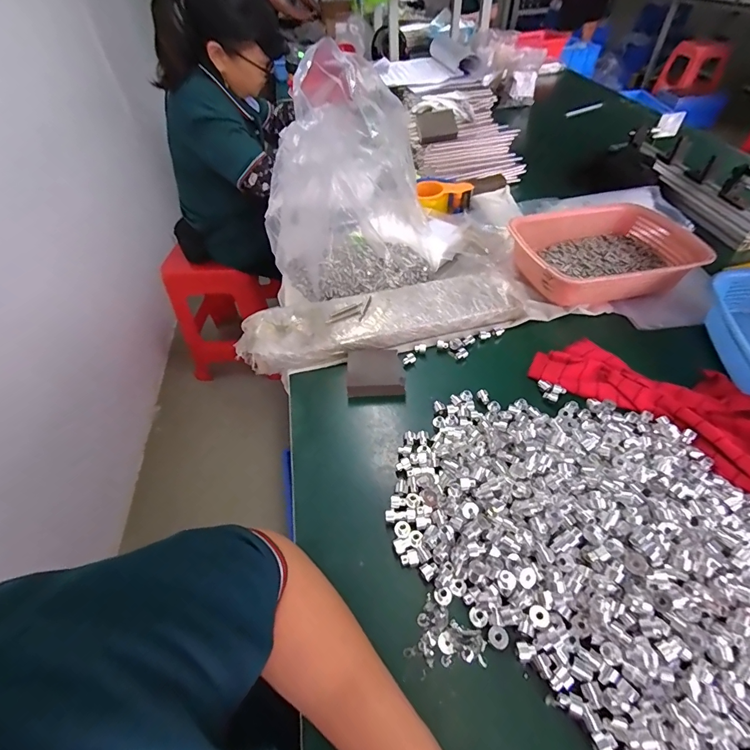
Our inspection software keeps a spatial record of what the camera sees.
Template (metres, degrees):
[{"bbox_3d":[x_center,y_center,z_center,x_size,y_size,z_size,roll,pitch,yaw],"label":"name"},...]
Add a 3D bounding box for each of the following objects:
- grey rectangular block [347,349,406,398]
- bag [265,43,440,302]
[{"bbox_3d":[0.000,-0.002,0.560,0.080,0.034,0.073,-4,49,1],"label":"grey rectangular block"},{"bbox_3d":[-0.046,-0.324,0.635,0.268,0.328,0.261,-20,51,-13],"label":"bag"}]

